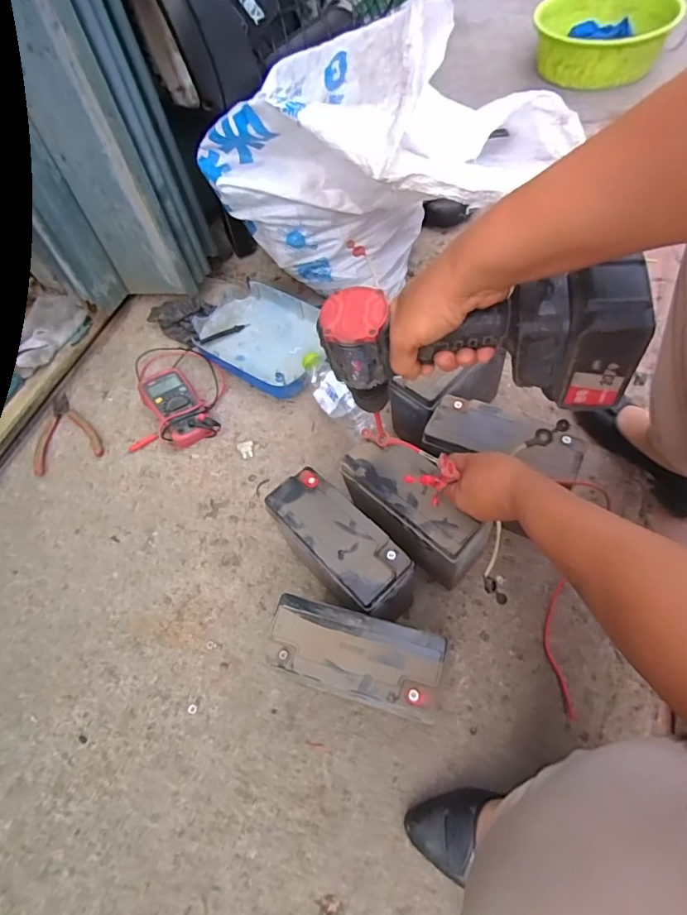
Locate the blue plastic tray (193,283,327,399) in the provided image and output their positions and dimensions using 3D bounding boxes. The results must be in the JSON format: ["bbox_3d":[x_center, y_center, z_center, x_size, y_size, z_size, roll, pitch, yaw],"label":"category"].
[{"bbox_3d":[-0.142,-0.209,0.873,0.243,0.061,0.186,27,66,18],"label":"blue plastic tray"}]

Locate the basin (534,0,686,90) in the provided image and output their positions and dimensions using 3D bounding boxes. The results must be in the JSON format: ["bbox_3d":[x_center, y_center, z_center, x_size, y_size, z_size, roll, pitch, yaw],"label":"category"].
[{"bbox_3d":[0.634,-1.037,1.192,0.313,0.099,0.312,-5,58,9],"label":"basin"}]

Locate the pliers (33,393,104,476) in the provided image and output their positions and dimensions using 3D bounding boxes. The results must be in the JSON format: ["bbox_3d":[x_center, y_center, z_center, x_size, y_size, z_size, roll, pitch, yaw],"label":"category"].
[{"bbox_3d":[-0.468,-0.047,0.813,0.105,0.017,0.137,-21,61,-8],"label":"pliers"}]

